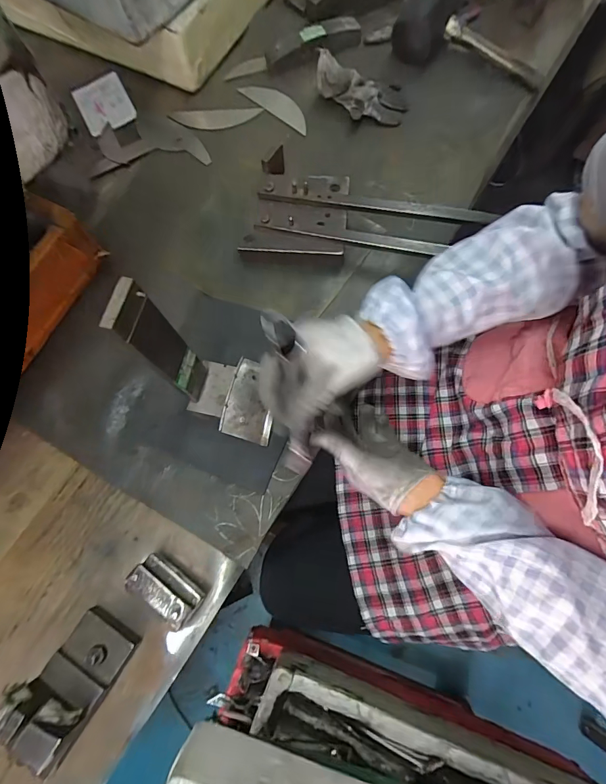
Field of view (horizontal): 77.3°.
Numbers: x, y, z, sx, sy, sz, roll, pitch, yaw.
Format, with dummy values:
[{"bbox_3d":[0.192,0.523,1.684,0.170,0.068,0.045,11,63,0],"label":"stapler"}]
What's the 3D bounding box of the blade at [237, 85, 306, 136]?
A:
[{"bbox_3d":[-0.042,-0.458,0.601,0.139,0.006,0.035,40,95,11],"label":"blade"}]

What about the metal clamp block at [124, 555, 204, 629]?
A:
[{"bbox_3d":[-0.136,0.200,0.385,0.071,0.049,0.031,32,77,11],"label":"metal clamp block"}]

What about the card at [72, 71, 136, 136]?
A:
[{"bbox_3d":[-0.327,-0.475,0.622,0.081,0.004,0.104,-28,80,1],"label":"card"}]

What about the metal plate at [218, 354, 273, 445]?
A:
[{"bbox_3d":[-0.057,0.010,0.436,0.061,0.011,0.089,22,72,-30],"label":"metal plate"}]

